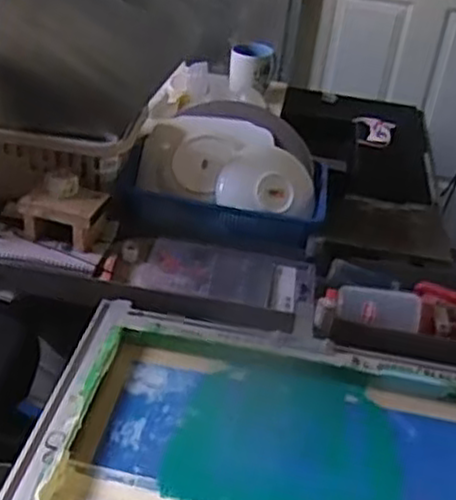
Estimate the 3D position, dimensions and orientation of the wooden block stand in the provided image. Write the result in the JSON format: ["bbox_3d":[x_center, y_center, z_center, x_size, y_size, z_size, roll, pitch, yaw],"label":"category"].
[{"bbox_3d":[-0.239,-0.049,1.063,0.119,0.064,0.079,14,35,11],"label":"wooden block stand"}]

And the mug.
[{"bbox_3d":[0.057,-0.412,1.636,0.104,0.089,0.098,6,34,-1],"label":"mug"}]

